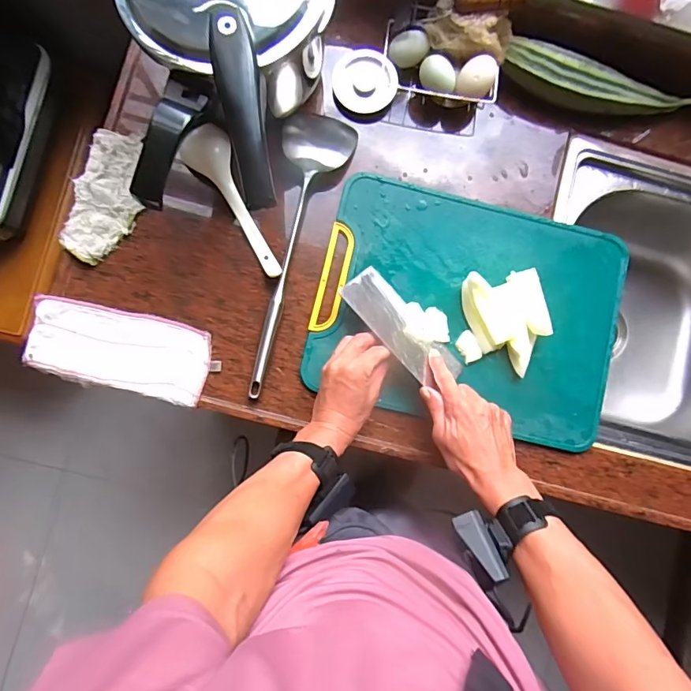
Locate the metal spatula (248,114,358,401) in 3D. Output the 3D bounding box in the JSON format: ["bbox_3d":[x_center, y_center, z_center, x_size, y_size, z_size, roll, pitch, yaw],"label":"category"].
[{"bbox_3d":[-0.052,-0.128,0.588,0.095,0.035,0.388,7,85,-3],"label":"metal spatula"}]

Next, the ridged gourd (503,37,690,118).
[{"bbox_3d":[0.335,-0.342,0.614,0.262,0.047,0.053,16,84,-3],"label":"ridged gourd"}]

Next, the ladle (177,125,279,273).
[{"bbox_3d":[-0.139,-0.178,0.586,0.058,0.037,0.200,-28,88,-6],"label":"ladle"}]

